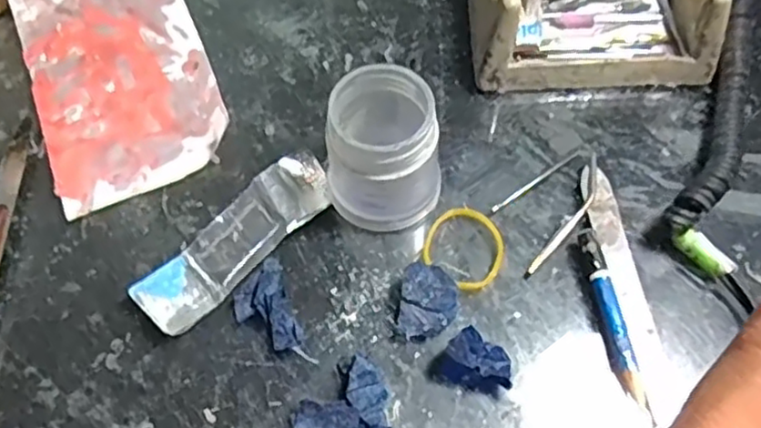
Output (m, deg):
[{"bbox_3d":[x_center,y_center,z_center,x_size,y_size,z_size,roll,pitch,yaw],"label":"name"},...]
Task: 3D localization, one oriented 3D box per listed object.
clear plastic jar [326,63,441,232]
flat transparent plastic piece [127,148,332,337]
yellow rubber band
[{"bbox_3d":[0.001,-0.024,0.259,0.041,0.053,0.043,0,63,2],"label":"clear plastic jar"},{"bbox_3d":[-0.054,0.009,0.267,0.027,0.010,0.085,41,71,20],"label":"flat transparent plastic piece"},{"bbox_3d":[0.033,0.013,0.266,0.030,0.004,0.029,-1,63,1],"label":"yellow rubber band"}]

